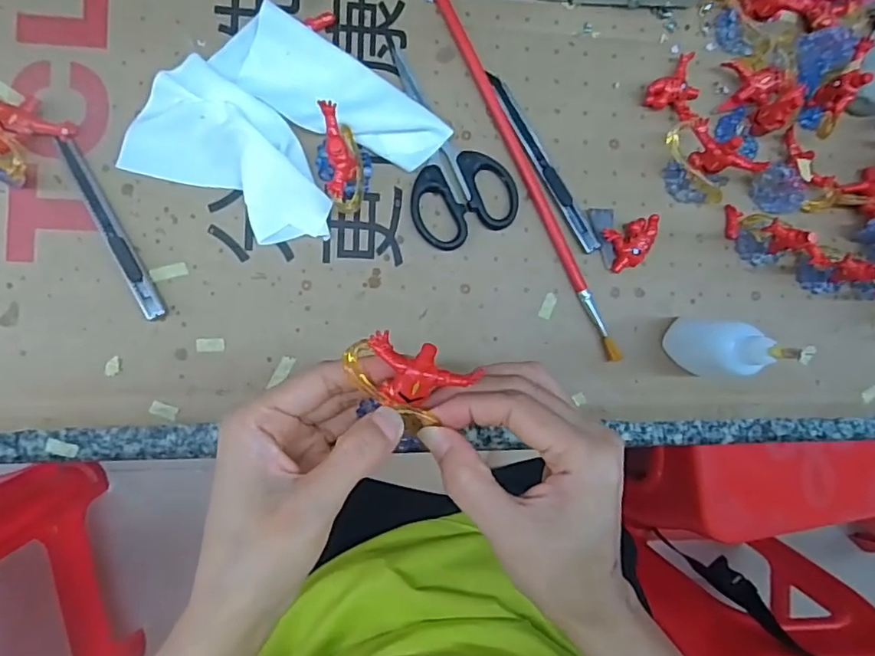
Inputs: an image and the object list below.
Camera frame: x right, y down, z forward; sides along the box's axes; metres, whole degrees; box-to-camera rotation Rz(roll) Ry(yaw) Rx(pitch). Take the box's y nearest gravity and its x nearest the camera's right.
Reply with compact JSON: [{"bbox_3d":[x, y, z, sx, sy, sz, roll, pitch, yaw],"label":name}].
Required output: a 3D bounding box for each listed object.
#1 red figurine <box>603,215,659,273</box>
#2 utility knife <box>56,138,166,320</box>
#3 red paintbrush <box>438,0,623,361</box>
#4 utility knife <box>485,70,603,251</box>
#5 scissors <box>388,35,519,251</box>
[{"bbox_3d":[0.128,-0.055,0.373,0.035,0.013,0.027,-21,92,-7],"label":"red figurine"},{"bbox_3d":[-0.190,-0.058,0.332,0.010,0.010,0.116,-27,93,-7],"label":"utility knife"},{"bbox_3d":[0.059,-0.099,0.365,0.009,0.011,0.259,-25,93,-7],"label":"red paintbrush"},{"bbox_3d":[0.068,-0.107,0.371,0.014,0.008,0.130,-31,93,-7],"label":"utility knife"},{"bbox_3d":[0.001,-0.119,0.360,0.066,0.008,0.132,-23,92,-7],"label":"scissors"}]

